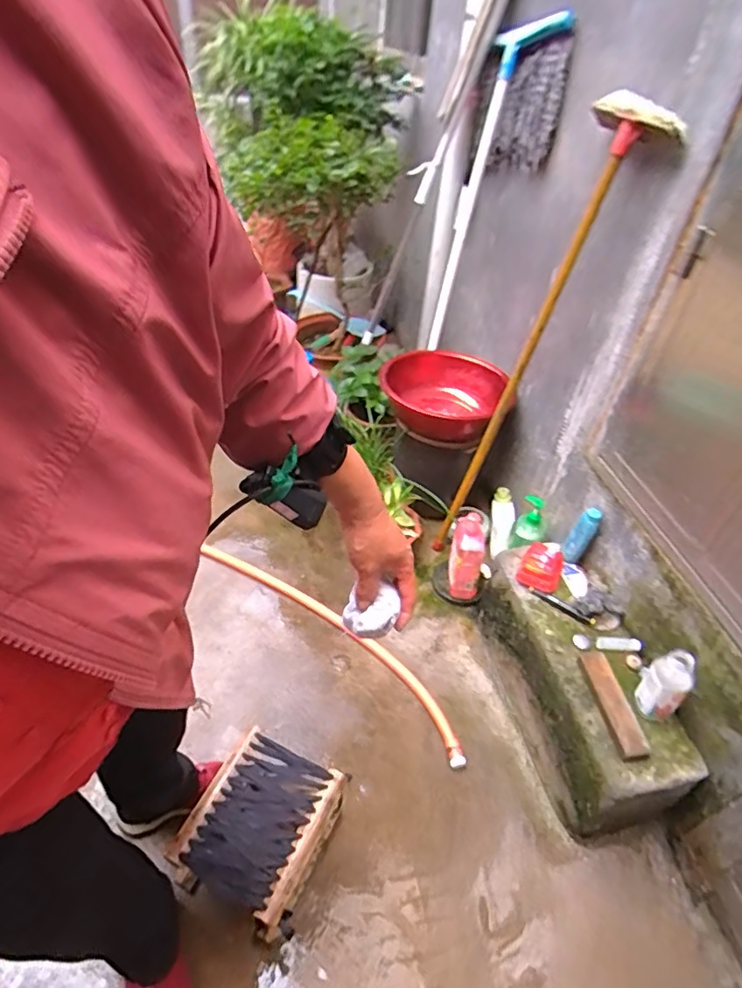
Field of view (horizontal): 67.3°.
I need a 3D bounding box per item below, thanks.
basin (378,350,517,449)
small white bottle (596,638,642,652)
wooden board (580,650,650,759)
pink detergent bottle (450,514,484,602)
[{"bbox_3d":[0.222,-0.322,1.821,0.435,0.158,0.435,3,43,-3],"label":"basin"},{"bbox_3d":[0.565,0.345,1.273,0.097,0.028,0.024,7,43,1],"label":"small white bottle"},{"bbox_3d":[0.501,0.433,1.158,0.057,0.032,0.229,-1,44,-8],"label":"wooden board"},{"bbox_3d":[0.269,0.194,1.615,0.093,0.267,0.112,9,43,3],"label":"pink detergent bottle"}]

